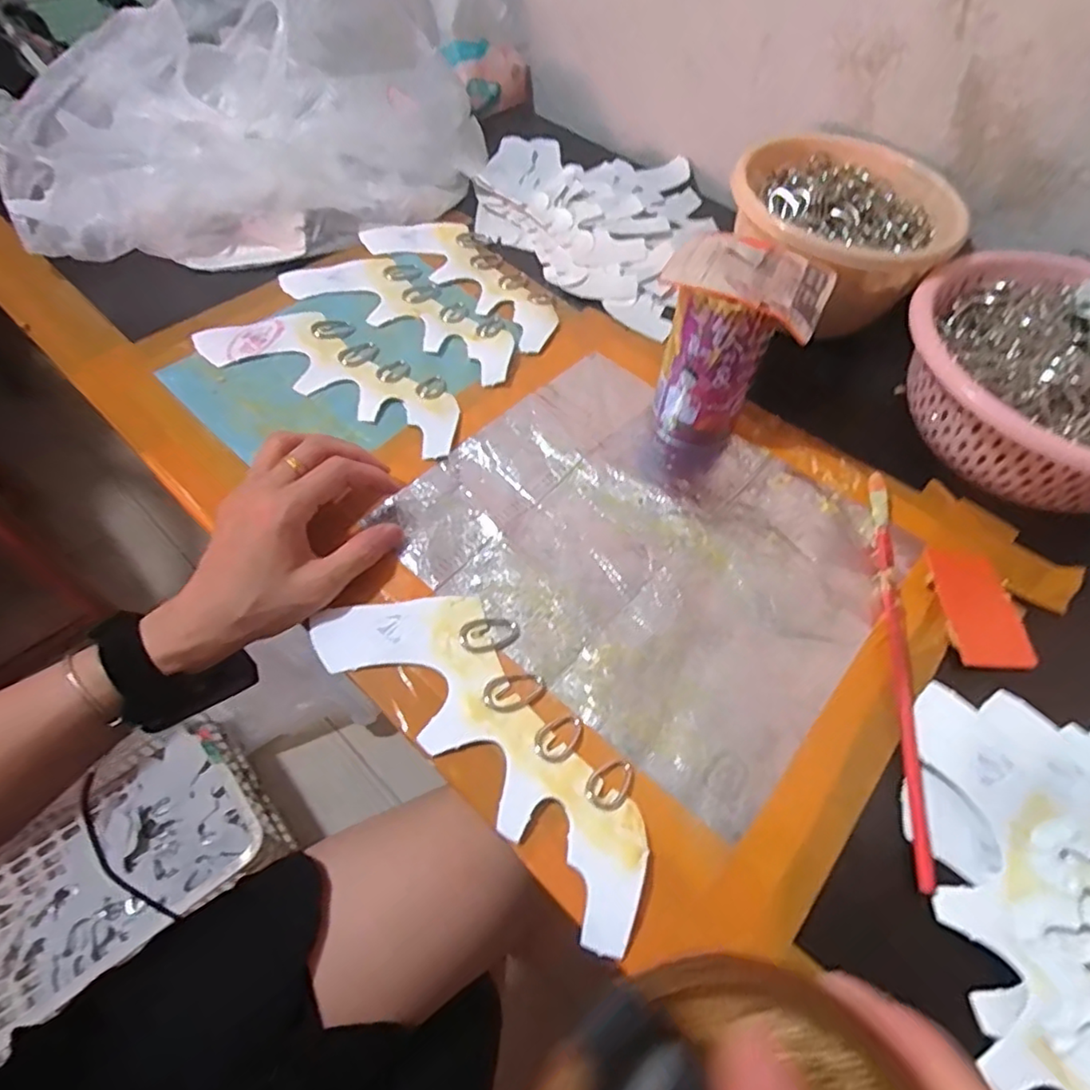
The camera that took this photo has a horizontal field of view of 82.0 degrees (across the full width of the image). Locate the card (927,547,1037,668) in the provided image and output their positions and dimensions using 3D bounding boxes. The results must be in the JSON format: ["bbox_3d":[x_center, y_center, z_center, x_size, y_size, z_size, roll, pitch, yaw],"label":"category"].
[{"bbox_3d":[0.271,0.038,0.394,0.046,0.004,0.082,2,57,-2],"label":"card"}]

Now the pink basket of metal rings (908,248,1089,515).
[{"bbox_3d":[0.360,-0.115,0.435,0.178,0.090,0.219,-32,64,-22],"label":"pink basket of metal rings"}]

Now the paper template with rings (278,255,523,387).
[{"bbox_3d":[-0.111,-0.202,0.532,0.221,0.009,0.085,29,60,15],"label":"paper template with rings"}]

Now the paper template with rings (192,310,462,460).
[{"bbox_3d":[-0.152,-0.135,0.480,0.221,0.008,0.086,26,59,13],"label":"paper template with rings"}]

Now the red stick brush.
[{"bbox_3d":[0.207,0.060,0.371,0.012,0.005,0.257,11,57,4],"label":"red stick brush"}]

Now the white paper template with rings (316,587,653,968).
[{"bbox_3d":[-0.026,0.093,0.336,0.221,0.007,0.082,39,63,20],"label":"white paper template with rings"}]

